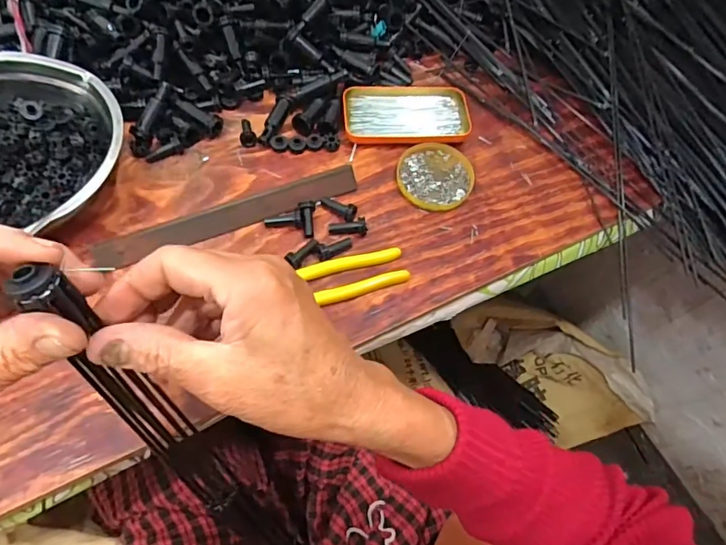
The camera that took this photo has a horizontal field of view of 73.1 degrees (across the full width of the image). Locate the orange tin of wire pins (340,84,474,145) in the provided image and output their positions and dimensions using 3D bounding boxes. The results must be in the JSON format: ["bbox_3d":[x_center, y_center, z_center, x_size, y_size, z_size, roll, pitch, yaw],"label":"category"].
[{"bbox_3d":[0.048,-0.191,0.574,0.142,0.020,0.087,-6,61,-7],"label":"orange tin of wire pins"}]

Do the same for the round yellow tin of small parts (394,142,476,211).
[{"bbox_3d":[0.079,-0.107,0.541,0.082,0.011,0.083,2,60,-3],"label":"round yellow tin of small parts"}]

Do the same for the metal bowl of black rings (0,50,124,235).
[{"bbox_3d":[-0.327,-0.114,0.461,0.189,0.095,0.174,2,60,-3],"label":"metal bowl of black rings"}]

